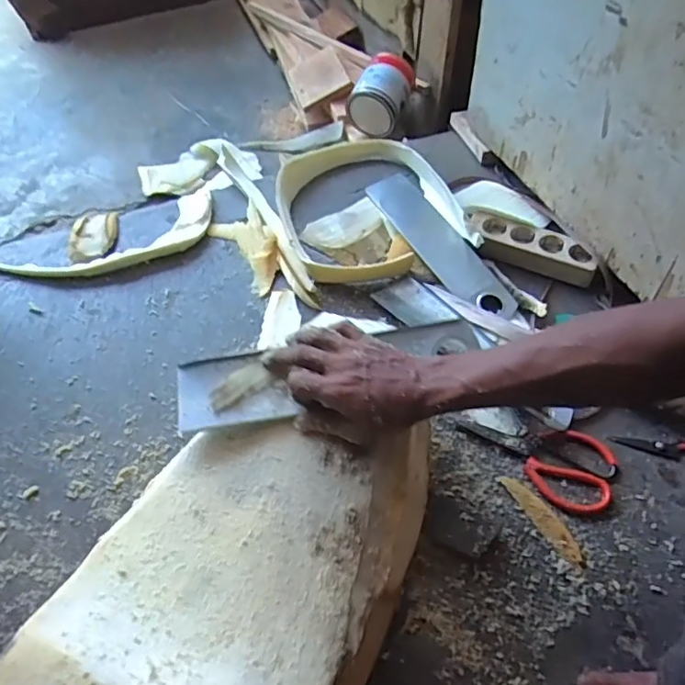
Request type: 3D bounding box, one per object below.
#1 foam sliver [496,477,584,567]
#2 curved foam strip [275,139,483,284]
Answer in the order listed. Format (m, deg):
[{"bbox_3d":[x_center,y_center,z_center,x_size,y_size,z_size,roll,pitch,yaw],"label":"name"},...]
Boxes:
[{"bbox_3d":[0.226,0.196,0.622,0.026,0.004,0.117,-27,58,-18],"label":"foam sliver"},{"bbox_3d":[0.030,-0.230,0.901,0.276,0.040,0.313,-17,55,-11],"label":"curved foam strip"}]

